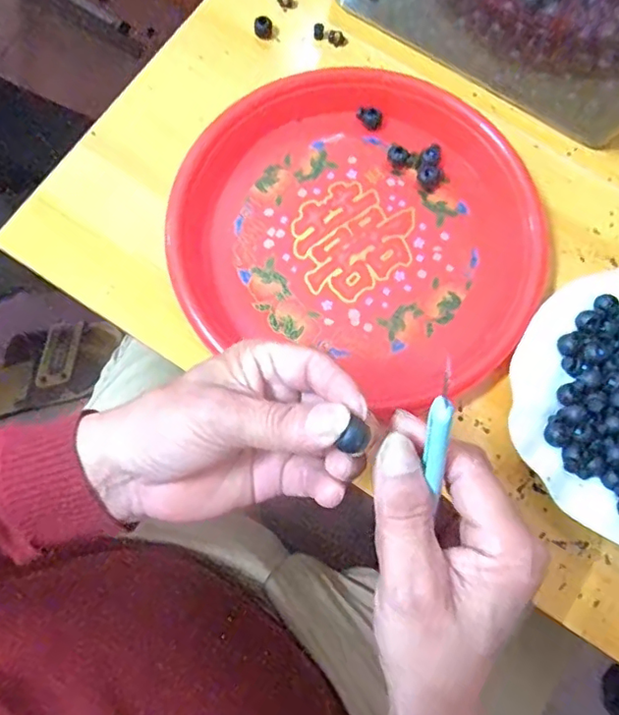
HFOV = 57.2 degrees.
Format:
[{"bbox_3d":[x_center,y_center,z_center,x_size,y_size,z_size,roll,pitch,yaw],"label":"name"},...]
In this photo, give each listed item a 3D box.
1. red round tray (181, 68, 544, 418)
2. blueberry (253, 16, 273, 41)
[{"bbox_3d":[0.038,-0.098,0.405,0.245,0.032,0.233,0,76,-2],"label":"red round tray"},{"bbox_3d":[-0.038,-0.268,0.458,0.015,0.015,0.018,-8,76,-4],"label":"blueberry"}]

